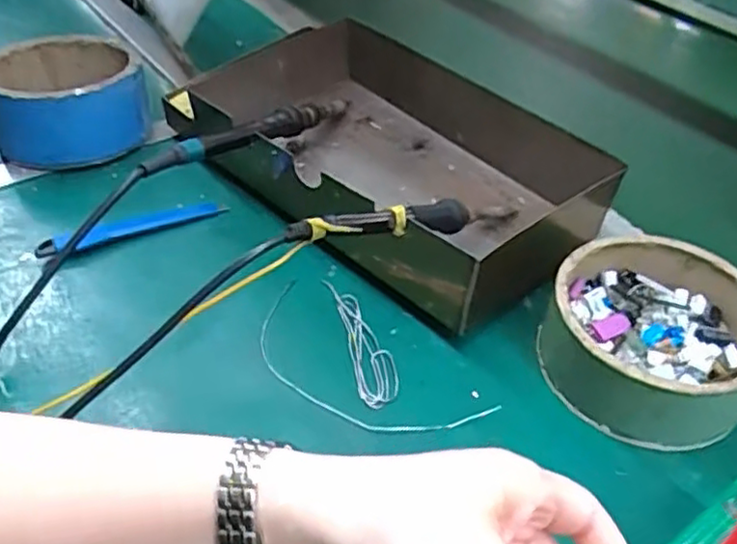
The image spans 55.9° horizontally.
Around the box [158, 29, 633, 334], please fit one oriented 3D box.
[{"bbox_3d":[0.021,-0.093,0.529,0.199,0.076,0.327,-32,53,-32],"label":"box"}]

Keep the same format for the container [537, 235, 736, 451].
[{"bbox_3d":[0.166,0.037,0.409,0.118,0.052,0.119,2,42,-2],"label":"container"}]

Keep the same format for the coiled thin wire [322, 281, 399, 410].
[{"bbox_3d":[-0.002,0.042,0.427,0.028,0.009,0.101,-8,43,-12],"label":"coiled thin wire"}]

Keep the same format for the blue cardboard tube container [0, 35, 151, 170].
[{"bbox_3d":[-0.250,-0.145,0.576,0.124,0.065,0.143,-15,45,-19],"label":"blue cardboard tube container"}]

